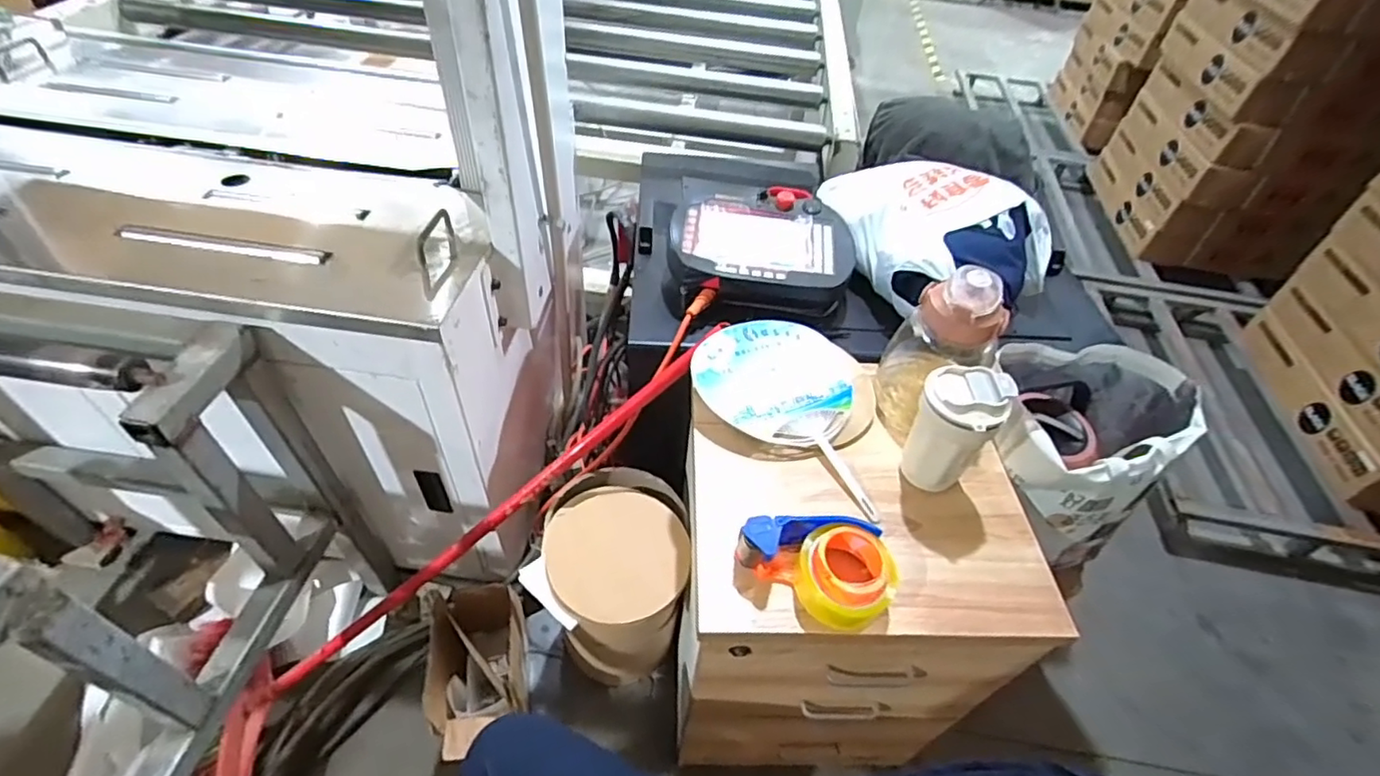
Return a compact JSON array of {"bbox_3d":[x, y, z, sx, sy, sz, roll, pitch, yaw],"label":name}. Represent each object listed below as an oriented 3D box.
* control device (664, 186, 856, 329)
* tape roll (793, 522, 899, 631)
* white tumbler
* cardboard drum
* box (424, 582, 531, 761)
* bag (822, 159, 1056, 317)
[{"bbox_3d":[0.105,-0.206,0.940,0.278,0.074,0.231,3,47,-3],"label":"control device"},{"bbox_3d":[0.162,0.194,0.636,0.104,0.061,0.094,27,50,18],"label":"tape roll"},{"bbox_3d":[0.294,0.050,0.709,0.088,0.156,0.076,32,52,22],"label":"white tumbler"},{"bbox_3d":[-0.121,0.327,0.999,0.196,0.354,0.244,1,47,-4],"label":"cardboard drum"},{"bbox_3d":[-0.331,0.456,0.989,0.145,0.174,0.239,-7,48,-12],"label":"box"},{"bbox_3d":[0.383,-0.254,0.954,0.266,0.129,0.328,-14,50,-18],"label":"bag"}]

